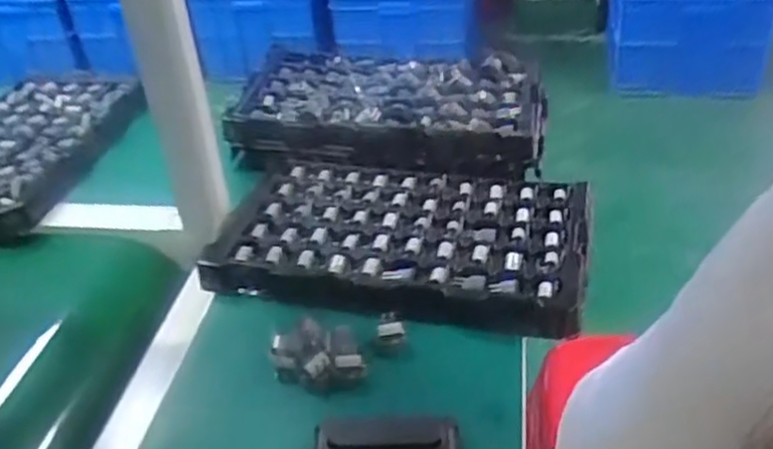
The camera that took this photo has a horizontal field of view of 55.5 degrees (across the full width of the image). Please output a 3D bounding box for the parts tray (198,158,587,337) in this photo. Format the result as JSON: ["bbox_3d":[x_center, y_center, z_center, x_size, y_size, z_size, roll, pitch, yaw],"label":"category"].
[{"bbox_3d":[0.017,0.009,0.750,0.354,0.035,0.225,6,38,15],"label":"parts tray"}]

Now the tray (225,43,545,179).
[{"bbox_3d":[0.008,-0.147,0.917,0.361,0.061,0.224,4,37,12],"label":"tray"}]

